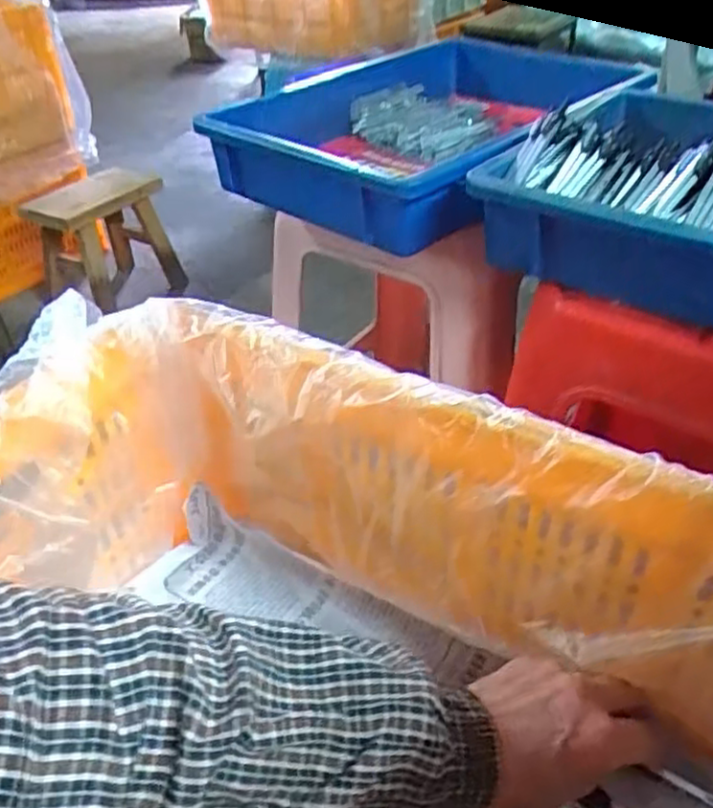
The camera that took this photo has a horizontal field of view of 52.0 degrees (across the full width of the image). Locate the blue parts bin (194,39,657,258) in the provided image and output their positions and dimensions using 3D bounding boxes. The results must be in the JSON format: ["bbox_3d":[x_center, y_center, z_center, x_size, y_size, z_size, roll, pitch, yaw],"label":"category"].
[{"bbox_3d":[0.090,-0.289,0.757,0.310,0.086,0.408,27,48,32],"label":"blue parts bin"}]

